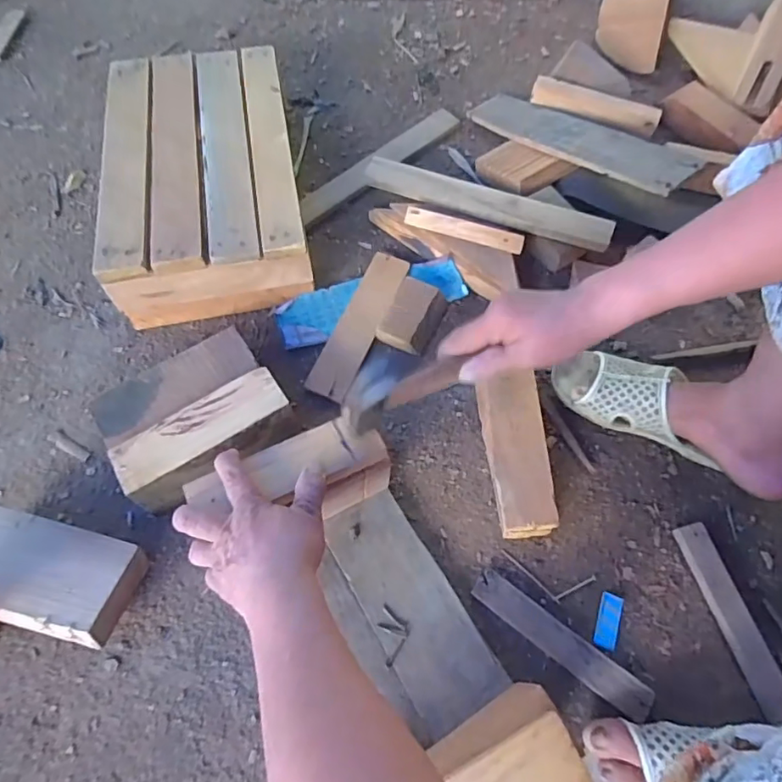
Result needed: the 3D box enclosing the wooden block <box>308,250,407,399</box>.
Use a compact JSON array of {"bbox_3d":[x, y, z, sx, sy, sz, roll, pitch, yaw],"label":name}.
[{"bbox_3d":[-0.035,-0.082,0.619,0.045,0.014,0.199,20,64,11],"label":"wooden block"}]

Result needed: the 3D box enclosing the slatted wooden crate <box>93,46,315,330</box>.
[{"bbox_3d":[-0.231,-0.280,0.681,0.218,0.103,0.387,-10,62,-4],"label":"slatted wooden crate"}]

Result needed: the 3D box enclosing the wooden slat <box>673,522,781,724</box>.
[{"bbox_3d":[0.311,0.202,0.484,0.033,0.010,0.163,-21,66,7],"label":"wooden slat"}]

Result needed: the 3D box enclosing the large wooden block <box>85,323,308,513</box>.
[{"bbox_3d":[-0.193,0.027,0.537,0.158,0.070,0.136,-30,68,-15],"label":"large wooden block"}]

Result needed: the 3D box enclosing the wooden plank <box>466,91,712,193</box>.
[{"bbox_3d":[0.247,-0.339,0.710,0.097,0.017,0.318,-39,56,-17],"label":"wooden plank"}]

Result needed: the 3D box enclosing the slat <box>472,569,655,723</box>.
[{"bbox_3d":[0.149,0.223,0.476,0.168,0.012,0.029,33,68,17],"label":"slat"}]

